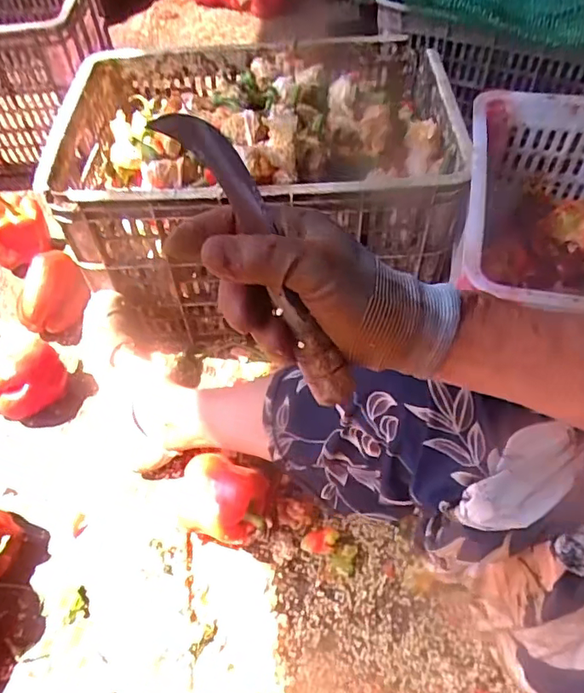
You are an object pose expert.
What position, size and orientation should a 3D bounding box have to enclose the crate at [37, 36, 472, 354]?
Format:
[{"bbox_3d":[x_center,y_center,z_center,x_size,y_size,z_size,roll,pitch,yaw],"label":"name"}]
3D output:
[{"bbox_3d":[-0.043,-0.234,0.805,0.501,0.302,0.355,-5,53,-2],"label":"crate"}]

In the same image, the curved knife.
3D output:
[{"bbox_3d":[-0.015,-0.044,0.298,0.036,0.015,0.177,-30,101,-19],"label":"curved knife"}]

